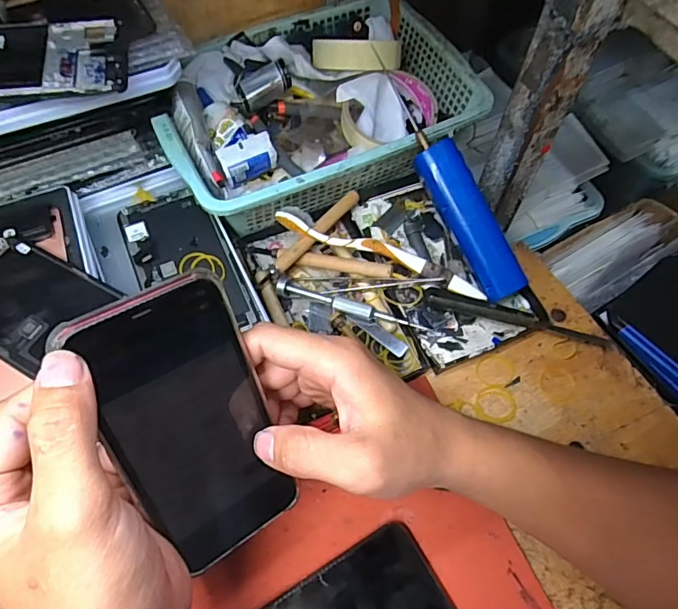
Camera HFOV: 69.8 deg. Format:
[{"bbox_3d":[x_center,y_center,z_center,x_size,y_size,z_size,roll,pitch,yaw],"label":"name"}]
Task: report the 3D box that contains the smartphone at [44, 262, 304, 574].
[{"bbox_3d":[-0.070,0.062,0.241,0.071,0.149,0.006,-28,26,-27],"label":"smartphone"}]

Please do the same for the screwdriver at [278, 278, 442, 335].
[{"bbox_3d":[0.015,0.004,0.387,0.136,0.011,0.014,17,63,8],"label":"screwdriver"}]

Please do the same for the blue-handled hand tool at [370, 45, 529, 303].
[{"bbox_3d":[0.087,-0.101,0.387,0.030,0.023,0.209,-28,87,-14],"label":"blue-handled hand tool"}]

